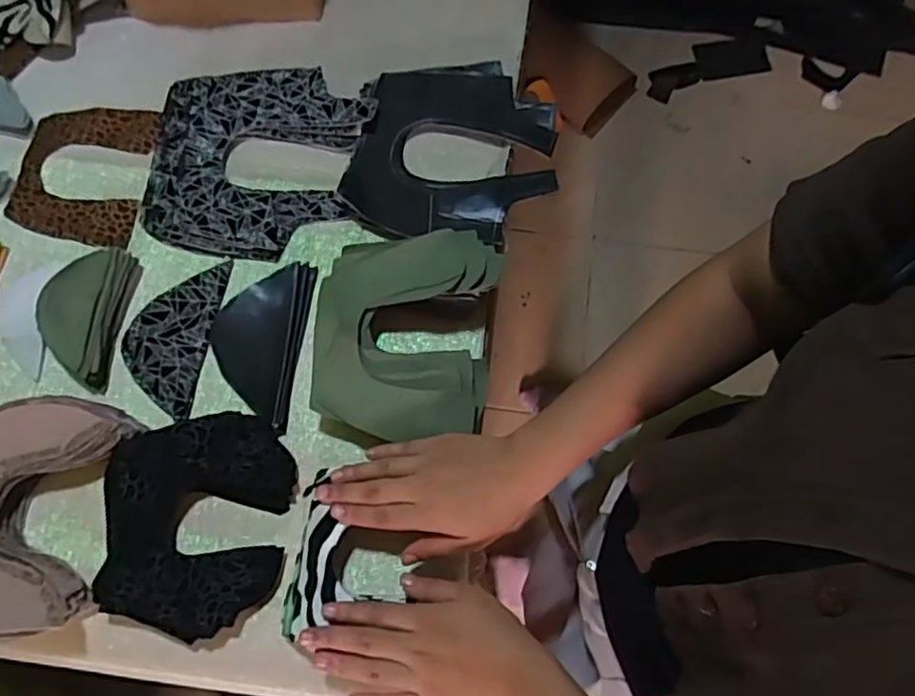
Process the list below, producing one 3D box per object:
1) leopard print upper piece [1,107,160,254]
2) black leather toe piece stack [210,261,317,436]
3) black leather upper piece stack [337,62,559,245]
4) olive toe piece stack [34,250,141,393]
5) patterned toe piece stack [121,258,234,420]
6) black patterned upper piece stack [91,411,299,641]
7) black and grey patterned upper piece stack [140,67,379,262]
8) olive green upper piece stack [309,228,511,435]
[{"bbox_3d":[-0.359,-0.169,0.634,0.126,0.013,0.143,6,70,2],"label":"leopard print upper piece"},{"bbox_3d":[-0.173,-0.008,0.570,0.075,0.012,0.144,7,70,3],"label":"black leather toe piece stack"},{"bbox_3d":[-0.004,-0.190,0.626,0.190,0.012,0.184,3,70,1],"label":"black leather upper piece stack"},{"bbox_3d":[-0.323,-0.029,0.571,0.062,0.026,0.120,5,70,2],"label":"olive toe piece stack"},{"bbox_3d":[-0.251,-0.014,0.579,0.072,0.008,0.138,10,70,4],"label":"patterned toe piece stack"},{"bbox_3d":[-0.202,0.135,0.515,0.137,0.025,0.160,-3,70,-1],"label":"black patterned upper piece stack"},{"bbox_3d":[-0.187,-0.181,0.624,0.197,0.023,0.194,4,70,1],"label":"black and grey patterned upper piece stack"},{"bbox_3d":[-0.044,-0.015,0.554,0.142,0.037,0.174,7,70,3],"label":"olive green upper piece stack"}]

